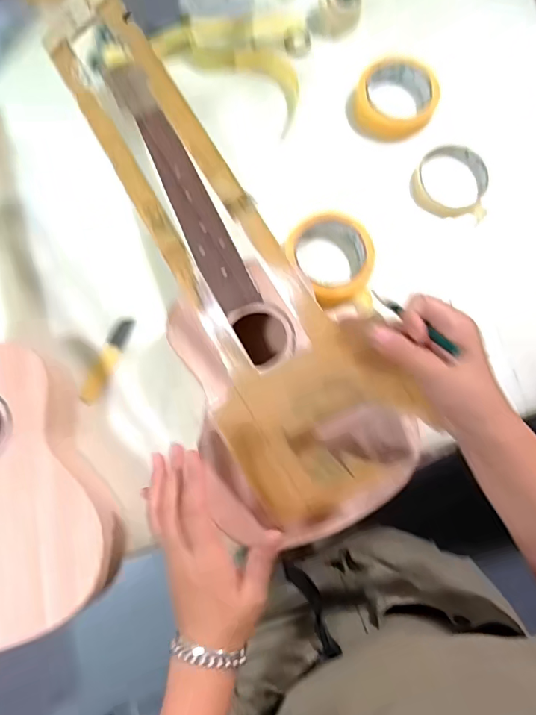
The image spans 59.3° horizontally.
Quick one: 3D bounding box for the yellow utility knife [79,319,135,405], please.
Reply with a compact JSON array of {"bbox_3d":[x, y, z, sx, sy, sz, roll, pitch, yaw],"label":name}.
[{"bbox_3d":[-0.173,0.002,0.510,0.021,0.010,0.101,22,79,3],"label":"yellow utility knife"}]

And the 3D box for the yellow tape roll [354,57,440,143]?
[{"bbox_3d":[0.154,-0.311,0.560,0.093,0.037,0.093,0,78,-1],"label":"yellow tape roll"}]

